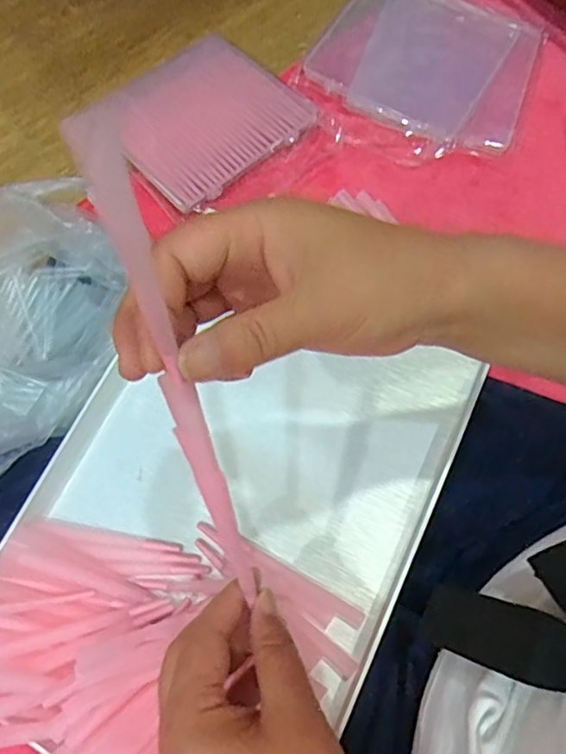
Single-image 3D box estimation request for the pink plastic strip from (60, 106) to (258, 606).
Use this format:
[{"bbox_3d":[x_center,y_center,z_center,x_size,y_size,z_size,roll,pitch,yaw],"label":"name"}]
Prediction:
[{"bbox_3d":[-0.039,0.010,0.230,0.014,0.211,0.009,-15,33,-5],"label":"pink plastic strip"}]

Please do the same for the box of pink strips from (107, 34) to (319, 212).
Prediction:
[{"bbox_3d":[-0.092,-0.305,0.703,0.201,0.025,0.190,-39,75,-12],"label":"box of pink strips"}]

